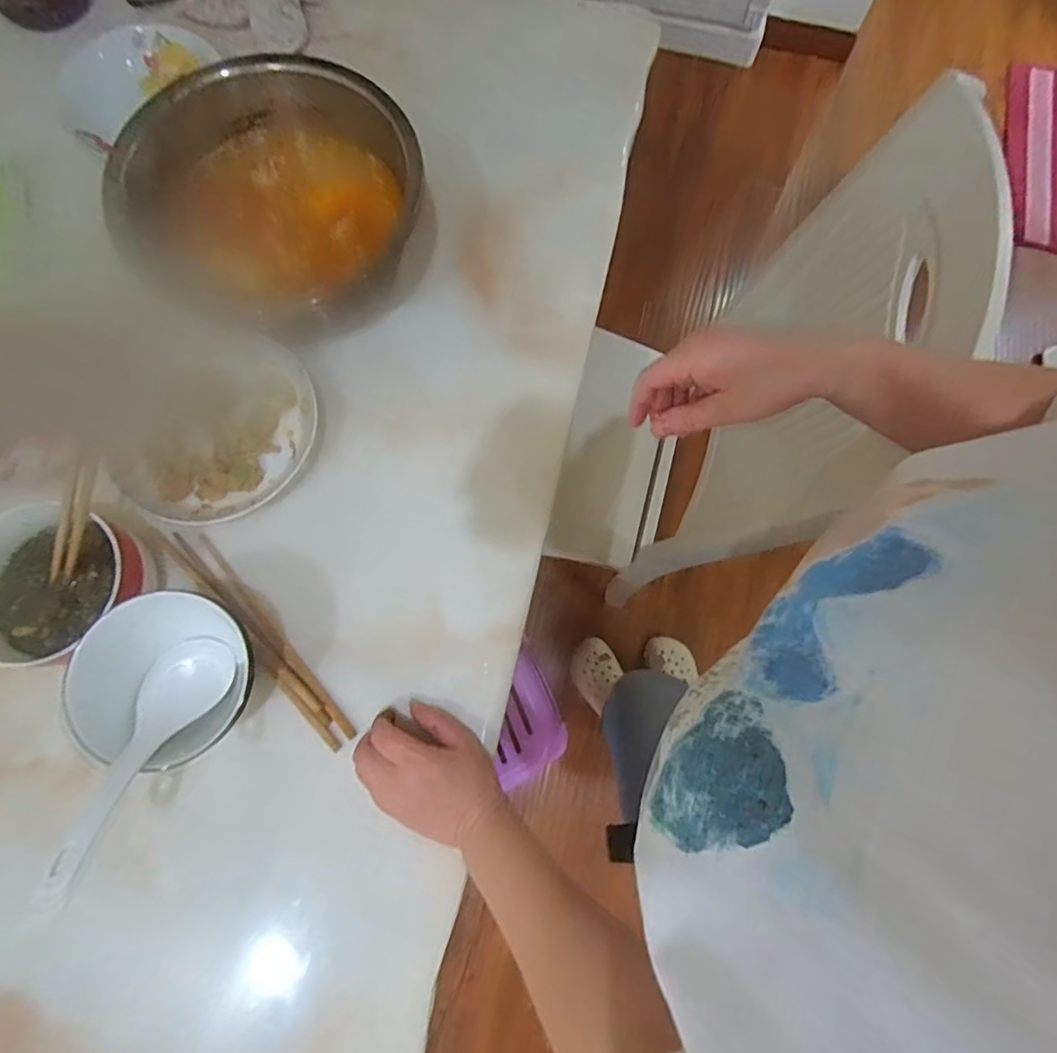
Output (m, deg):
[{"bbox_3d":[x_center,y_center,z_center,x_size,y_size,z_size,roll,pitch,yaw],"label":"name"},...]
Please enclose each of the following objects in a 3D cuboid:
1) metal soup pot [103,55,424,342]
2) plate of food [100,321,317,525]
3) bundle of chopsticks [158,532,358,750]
[{"bbox_3d":[-0.239,-0.319,0.561,0.257,0.109,0.248,0,76,-1],"label":"metal soup pot"},{"bbox_3d":[-0.307,-0.100,0.552,0.181,0.024,0.198,0,76,-1],"label":"plate of food"},{"bbox_3d":[-0.245,0.095,0.509,0.029,0.014,0.250,-43,80,-10],"label":"bundle of chopsticks"}]

